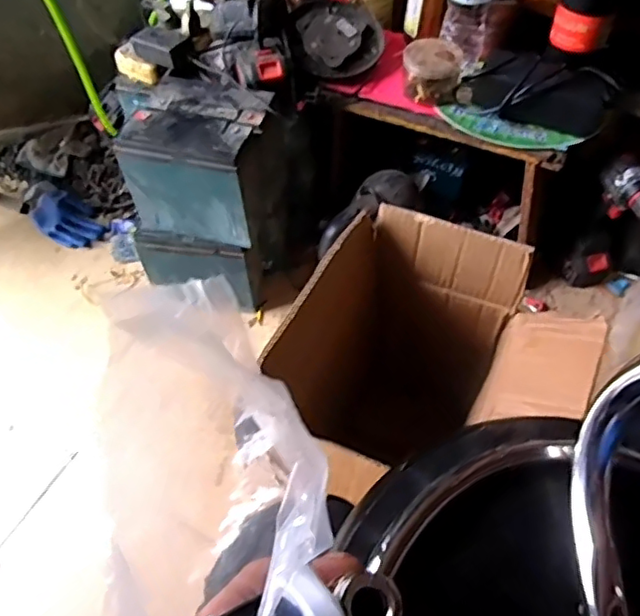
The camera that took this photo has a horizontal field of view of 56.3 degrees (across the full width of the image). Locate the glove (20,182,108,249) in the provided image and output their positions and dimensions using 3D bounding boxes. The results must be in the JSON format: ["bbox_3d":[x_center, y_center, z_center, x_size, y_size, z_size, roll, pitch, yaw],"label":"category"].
[{"bbox_3d":[-0.504,-0.184,1.161,0.193,0.033,0.094,37,64,25],"label":"glove"}]

